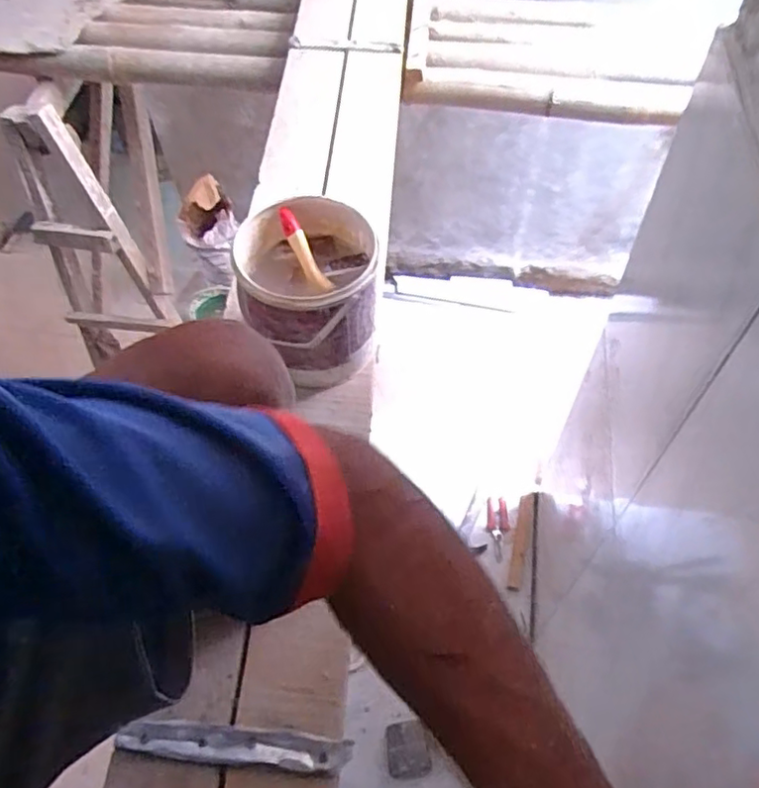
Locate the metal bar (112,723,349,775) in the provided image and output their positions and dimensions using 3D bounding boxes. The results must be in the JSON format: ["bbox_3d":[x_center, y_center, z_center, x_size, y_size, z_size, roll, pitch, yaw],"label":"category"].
[{"bbox_3d":[-0.148,0.356,0.632,0.231,0.011,0.035,1,56,3],"label":"metal bar"}]

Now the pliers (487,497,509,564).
[{"bbox_3d":[0.291,0.331,1.538,0.052,0.027,0.167,1,56,3],"label":"pliers"}]

